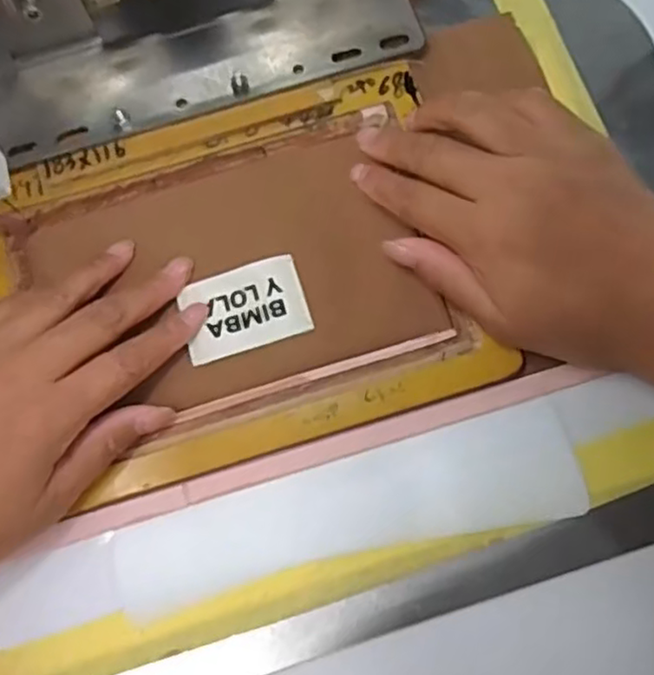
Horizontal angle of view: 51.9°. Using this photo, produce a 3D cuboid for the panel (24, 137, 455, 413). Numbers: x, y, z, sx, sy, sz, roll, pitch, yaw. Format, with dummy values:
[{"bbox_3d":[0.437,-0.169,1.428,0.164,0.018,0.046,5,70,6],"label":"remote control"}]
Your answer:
[{"bbox_3d":[-0.045,-0.029,0.320,0.174,0.006,0.110,-17,73,-1],"label":"panel"}]

